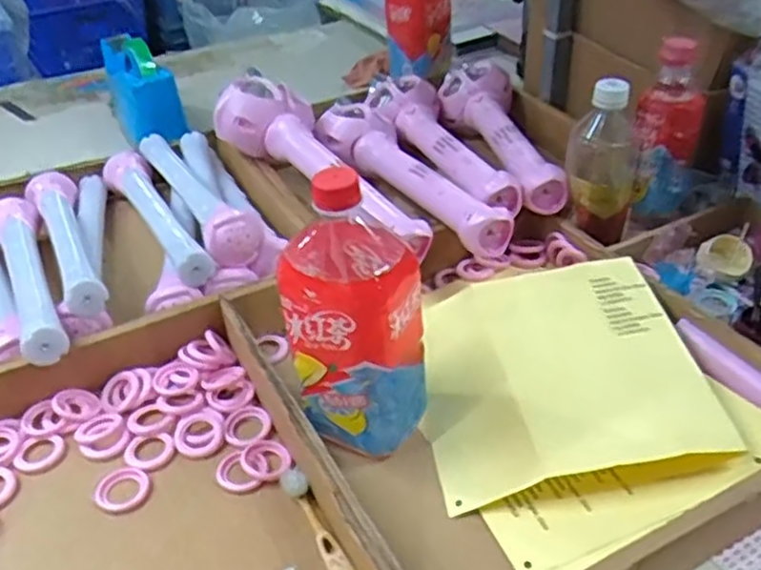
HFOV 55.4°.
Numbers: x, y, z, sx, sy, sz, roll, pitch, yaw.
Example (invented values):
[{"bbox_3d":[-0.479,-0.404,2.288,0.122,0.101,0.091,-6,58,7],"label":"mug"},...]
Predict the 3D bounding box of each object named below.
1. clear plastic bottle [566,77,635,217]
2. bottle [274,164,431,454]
[{"bbox_3d":[0.216,-0.127,0.700,0.067,0.135,0.052,5,38,10],"label":"clear plastic bottle"},{"bbox_3d":[-0.019,0.018,0.517,0.095,0.216,0.095,-3,38,0],"label":"bottle"}]

